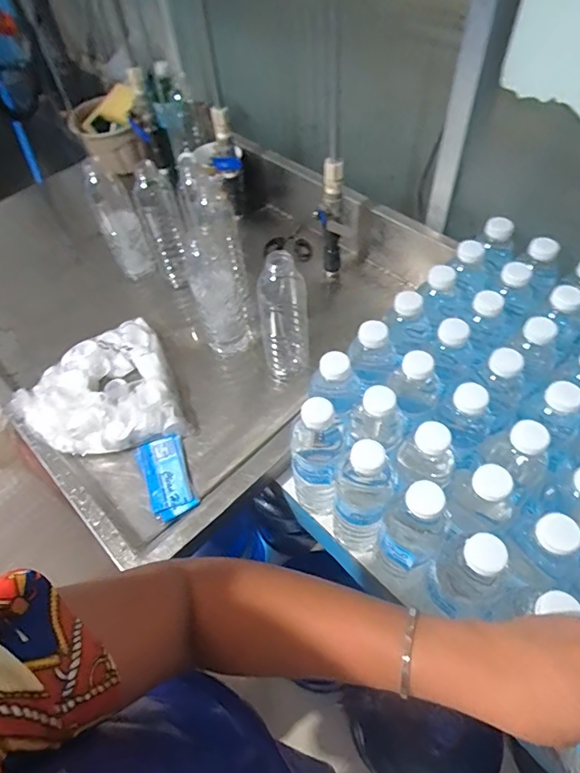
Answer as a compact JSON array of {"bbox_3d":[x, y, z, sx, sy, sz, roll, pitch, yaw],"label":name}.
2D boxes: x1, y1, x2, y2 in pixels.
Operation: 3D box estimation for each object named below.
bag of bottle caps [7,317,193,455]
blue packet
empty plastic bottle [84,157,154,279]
[{"bbox_3d":[-0.272,0.016,0.662,0.211,0.056,0.206,-22,56,-12],"label":"bag of bottle caps"},{"bbox_3d":[-0.157,0.114,0.600,0.057,0.018,0.107,-22,56,-12],"label":"blue packet"},{"bbox_3d":[-0.269,-0.255,0.746,0.058,0.191,0.049,-29,58,-16],"label":"empty plastic bottle"}]

